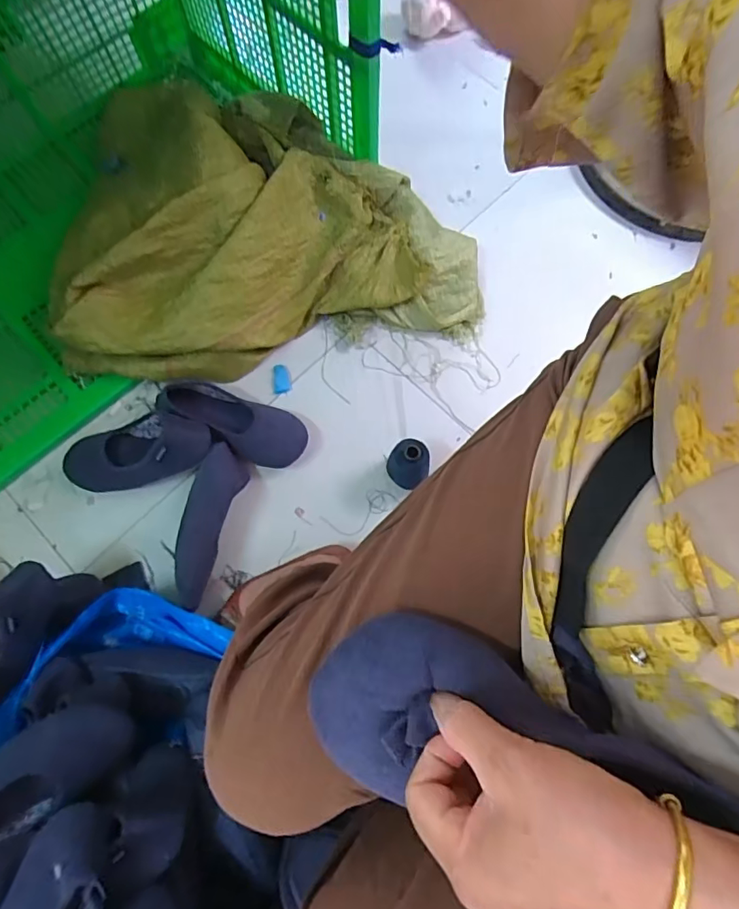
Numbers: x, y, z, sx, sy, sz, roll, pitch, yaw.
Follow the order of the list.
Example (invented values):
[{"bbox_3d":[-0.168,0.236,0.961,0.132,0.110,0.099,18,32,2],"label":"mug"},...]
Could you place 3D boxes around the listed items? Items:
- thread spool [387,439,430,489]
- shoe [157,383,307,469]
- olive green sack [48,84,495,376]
[{"bbox_3d":[0.058,0.019,0.783,0.061,0.116,0.057,0,74,1],"label":"thread spool"},{"bbox_3d":[-0.214,-0.057,0.822,0.228,0.068,0.099,25,76,7],"label":"shoe"},{"bbox_3d":[-0.182,-0.389,0.862,0.670,0.189,0.440,-12,74,-3],"label":"olive green sack"}]

